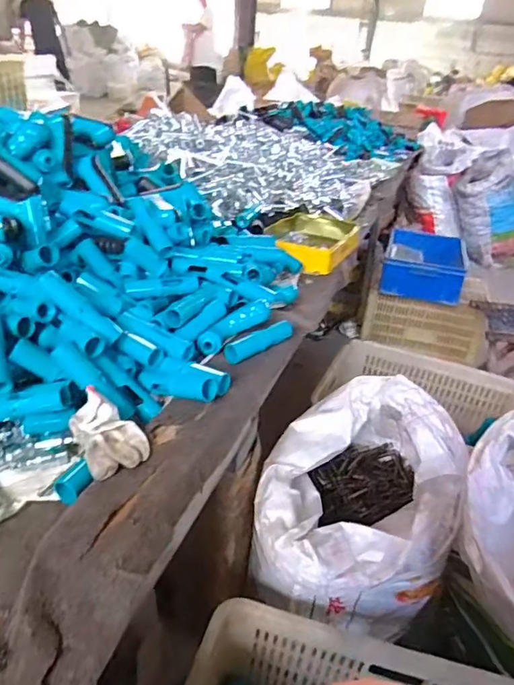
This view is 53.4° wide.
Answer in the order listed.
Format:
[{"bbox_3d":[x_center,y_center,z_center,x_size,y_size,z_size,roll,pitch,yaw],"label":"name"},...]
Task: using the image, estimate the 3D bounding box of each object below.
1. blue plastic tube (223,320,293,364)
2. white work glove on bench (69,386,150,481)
[{"bbox_3d":[0.007,-0.004,0.774,0.027,0.025,0.133,28,36,35],"label":"blue plastic tube"},{"bbox_3d":[-0.162,0.096,0.567,0.069,0.038,0.113,-13,34,-30],"label":"white work glove on bench"}]

